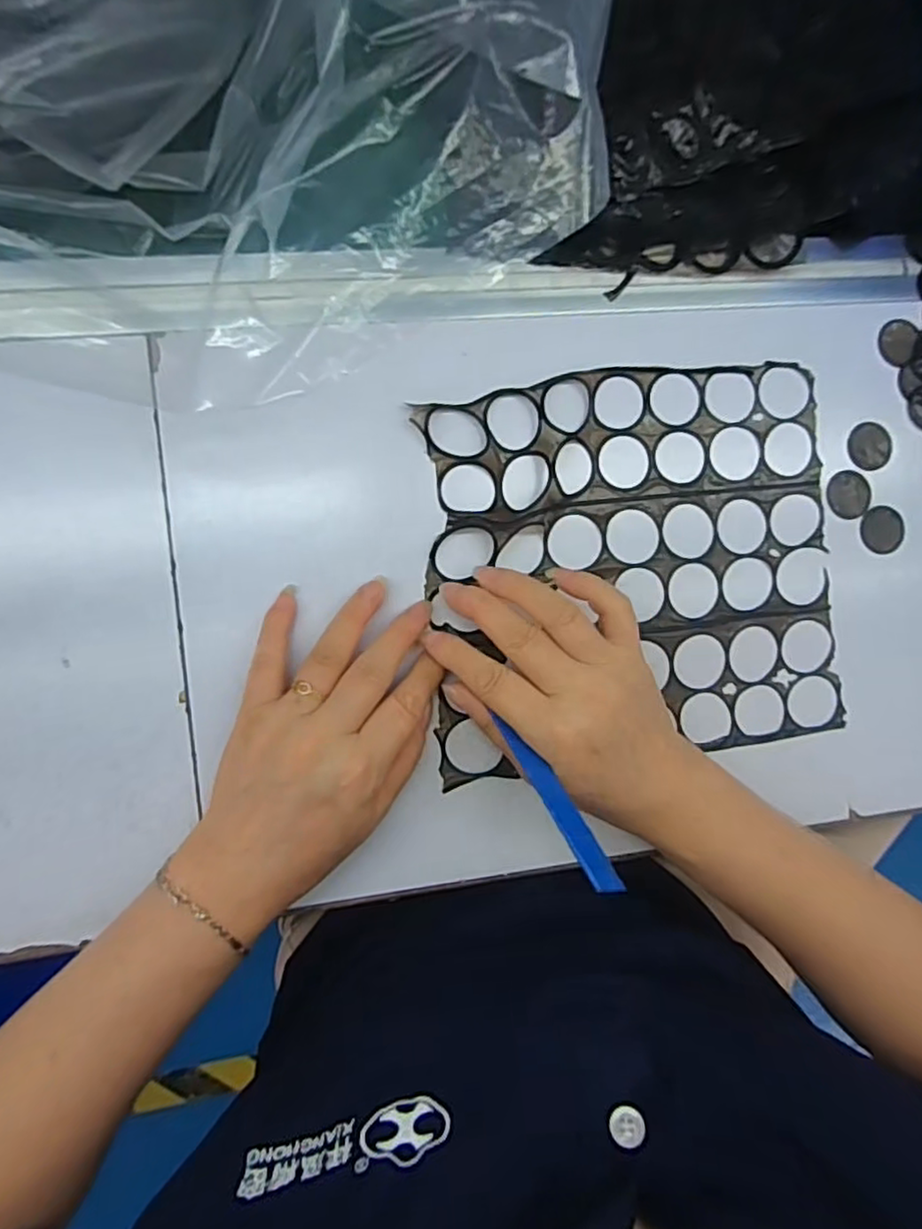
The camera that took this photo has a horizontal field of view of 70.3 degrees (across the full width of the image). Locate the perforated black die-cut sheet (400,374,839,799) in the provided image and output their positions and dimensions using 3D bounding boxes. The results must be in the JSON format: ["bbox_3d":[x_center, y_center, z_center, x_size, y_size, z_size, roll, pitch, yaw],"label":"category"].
[{"bbox_3d":[0.097,-0.027,0.359,0.230,0.011,0.213,-5,91,-8],"label":"perforated black die-cut sheet"}]

